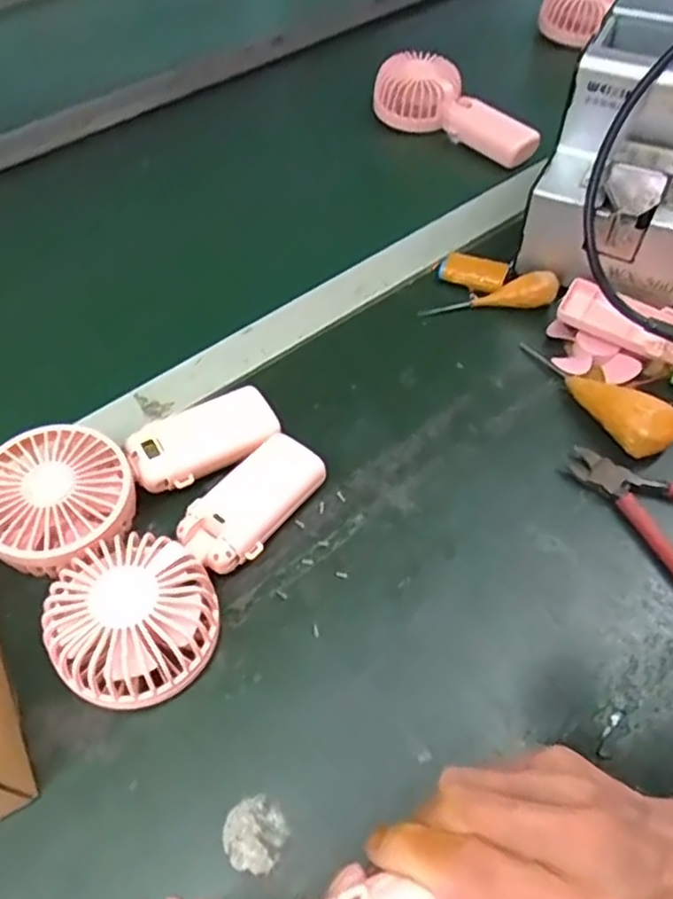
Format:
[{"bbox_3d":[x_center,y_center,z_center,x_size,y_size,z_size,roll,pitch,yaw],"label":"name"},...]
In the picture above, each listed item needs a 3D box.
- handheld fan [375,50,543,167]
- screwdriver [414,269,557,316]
[{"bbox_3d":[0.126,-0.345,0.668,0.180,0.048,0.073,34,62,22],"label":"handheld fan"},{"bbox_3d":[0.122,-0.121,0.530,0.106,0.018,0.024,-9,53,17],"label":"screwdriver"}]

